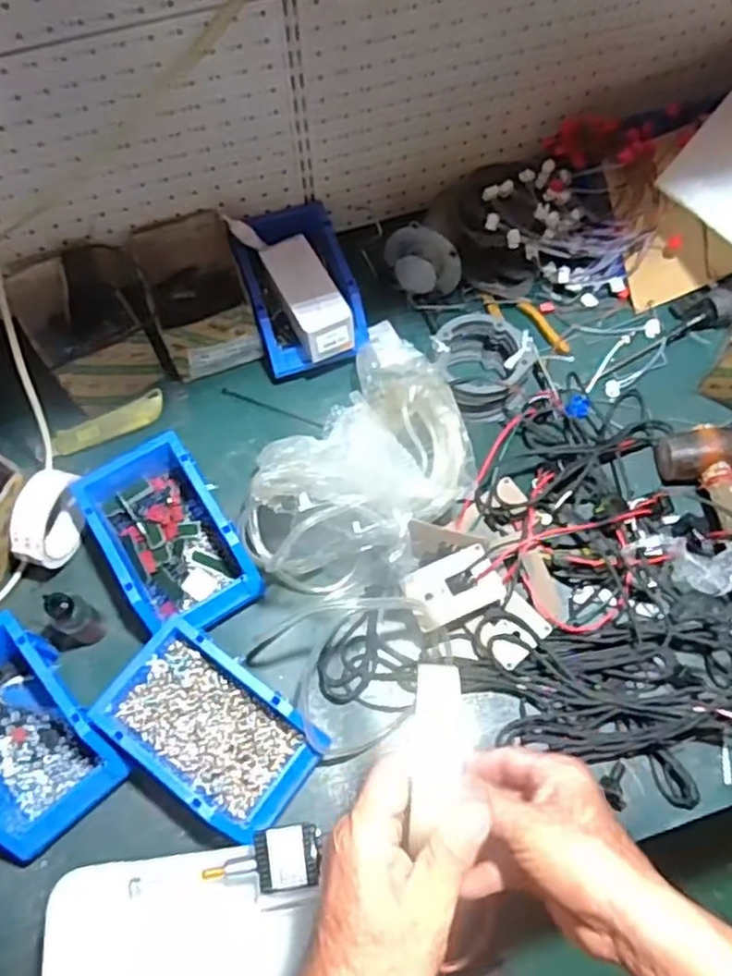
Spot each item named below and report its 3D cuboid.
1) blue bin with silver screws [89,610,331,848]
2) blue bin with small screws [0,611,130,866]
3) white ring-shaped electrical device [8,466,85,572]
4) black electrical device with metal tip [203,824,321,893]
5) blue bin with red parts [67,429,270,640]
[{"bbox_3d":[-0.140,0.216,0.656,0.183,0.065,0.114,34,71,14],"label":"blue bin with silver screws"},{"bbox_3d":[-0.317,0.217,0.655,0.122,0.071,0.197,-42,73,-15],"label":"blue bin with small screws"},{"bbox_3d":[-0.313,0.032,0.723,0.039,0.076,0.090,11,68,5],"label":"white ring-shaped electrical device"},{"bbox_3d":[-0.076,0.276,0.539,0.088,0.030,0.041,-7,67,-2],"label":"black electrical device with metal tip"},{"bbox_3d":[-0.194,0.051,0.726,0.114,0.071,0.186,-30,70,-12],"label":"blue bin with red parts"}]

